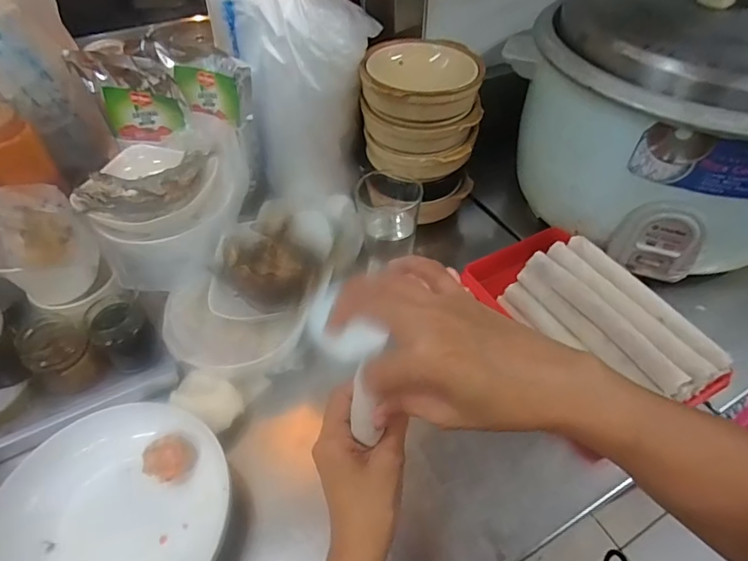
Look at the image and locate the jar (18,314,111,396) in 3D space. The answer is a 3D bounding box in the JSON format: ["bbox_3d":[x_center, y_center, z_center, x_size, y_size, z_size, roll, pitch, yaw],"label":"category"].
[{"bbox_3d":[-0.374,0.093,0.564,0.065,0.090,0.068,0,49,0],"label":"jar"}]

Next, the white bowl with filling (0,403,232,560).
[{"bbox_3d":[-0.258,0.225,0.459,0.216,0.045,0.222,0,49,0],"label":"white bowl with filling"}]

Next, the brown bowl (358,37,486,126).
[{"bbox_3d":[0.062,-0.269,0.628,0.155,0.053,0.135,-3,49,-3],"label":"brown bowl"}]

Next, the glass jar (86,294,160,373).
[{"bbox_3d":[-0.310,0.068,0.587,0.056,0.091,0.053,0,49,0],"label":"glass jar"}]

